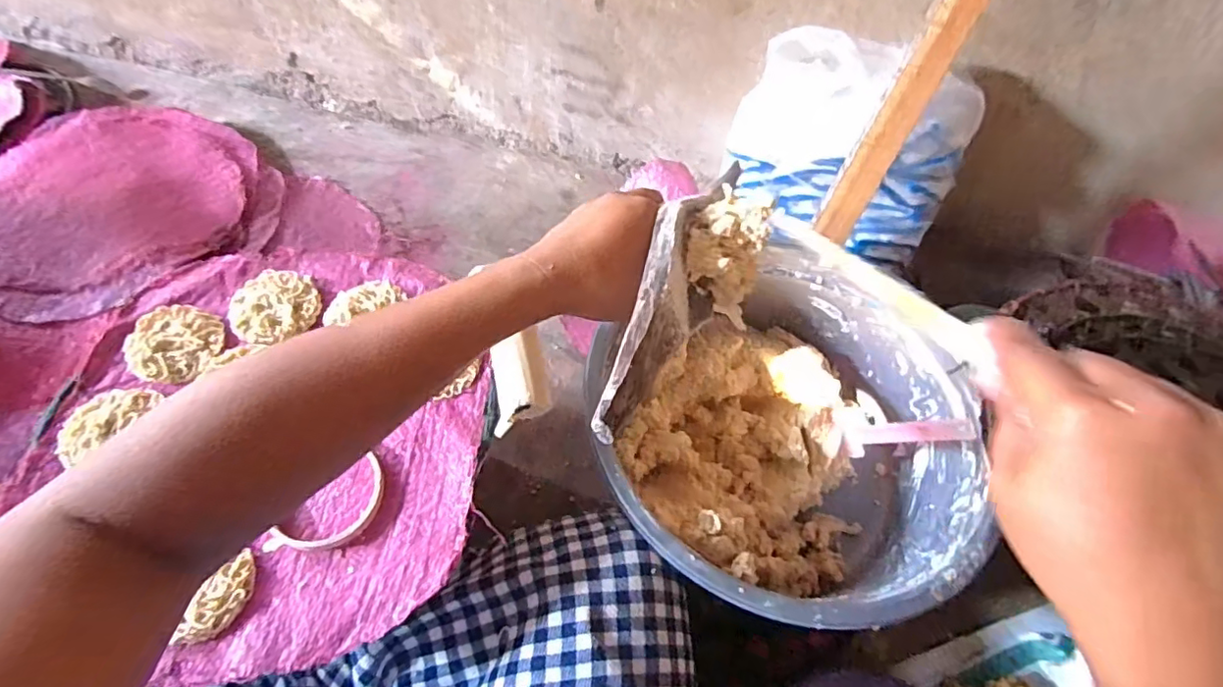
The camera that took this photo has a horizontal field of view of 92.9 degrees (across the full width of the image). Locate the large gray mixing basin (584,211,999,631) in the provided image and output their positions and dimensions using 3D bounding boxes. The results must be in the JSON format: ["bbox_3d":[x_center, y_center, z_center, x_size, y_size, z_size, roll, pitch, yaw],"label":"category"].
[{"bbox_3d":[0.168,0.101,0.650,0.359,0.177,0.404,-5,57,-8],"label":"large gray mixing basin"}]

